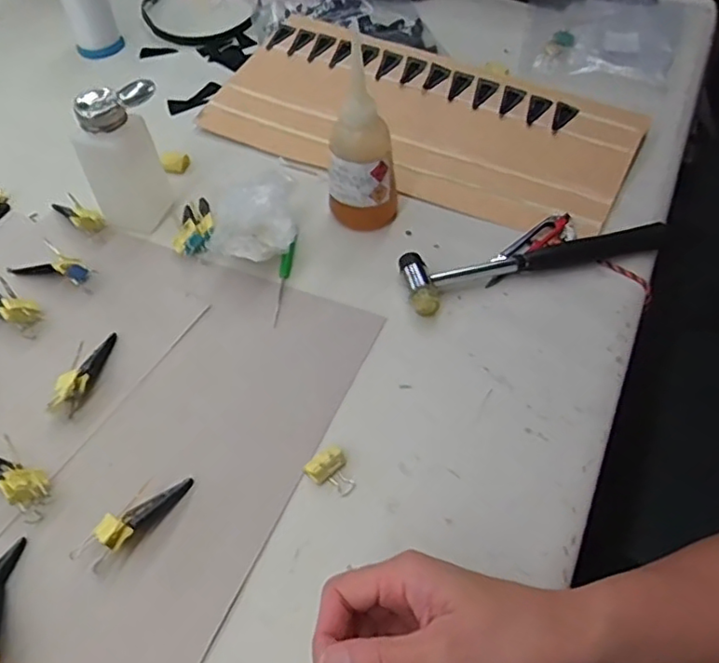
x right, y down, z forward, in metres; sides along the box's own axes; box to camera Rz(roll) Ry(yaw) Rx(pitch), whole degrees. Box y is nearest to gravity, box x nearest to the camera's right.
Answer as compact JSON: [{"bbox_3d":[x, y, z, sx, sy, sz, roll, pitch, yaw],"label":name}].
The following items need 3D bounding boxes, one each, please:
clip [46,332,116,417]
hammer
[{"bbox_3d":[-0.220,0.030,0.488,0.020,0.022,0.079,10,54,7],"label":"clip"},{"bbox_3d":[0.157,-0.070,0.555,0.243,0.028,0.061,-16,55,-11],"label":"hammer"}]

